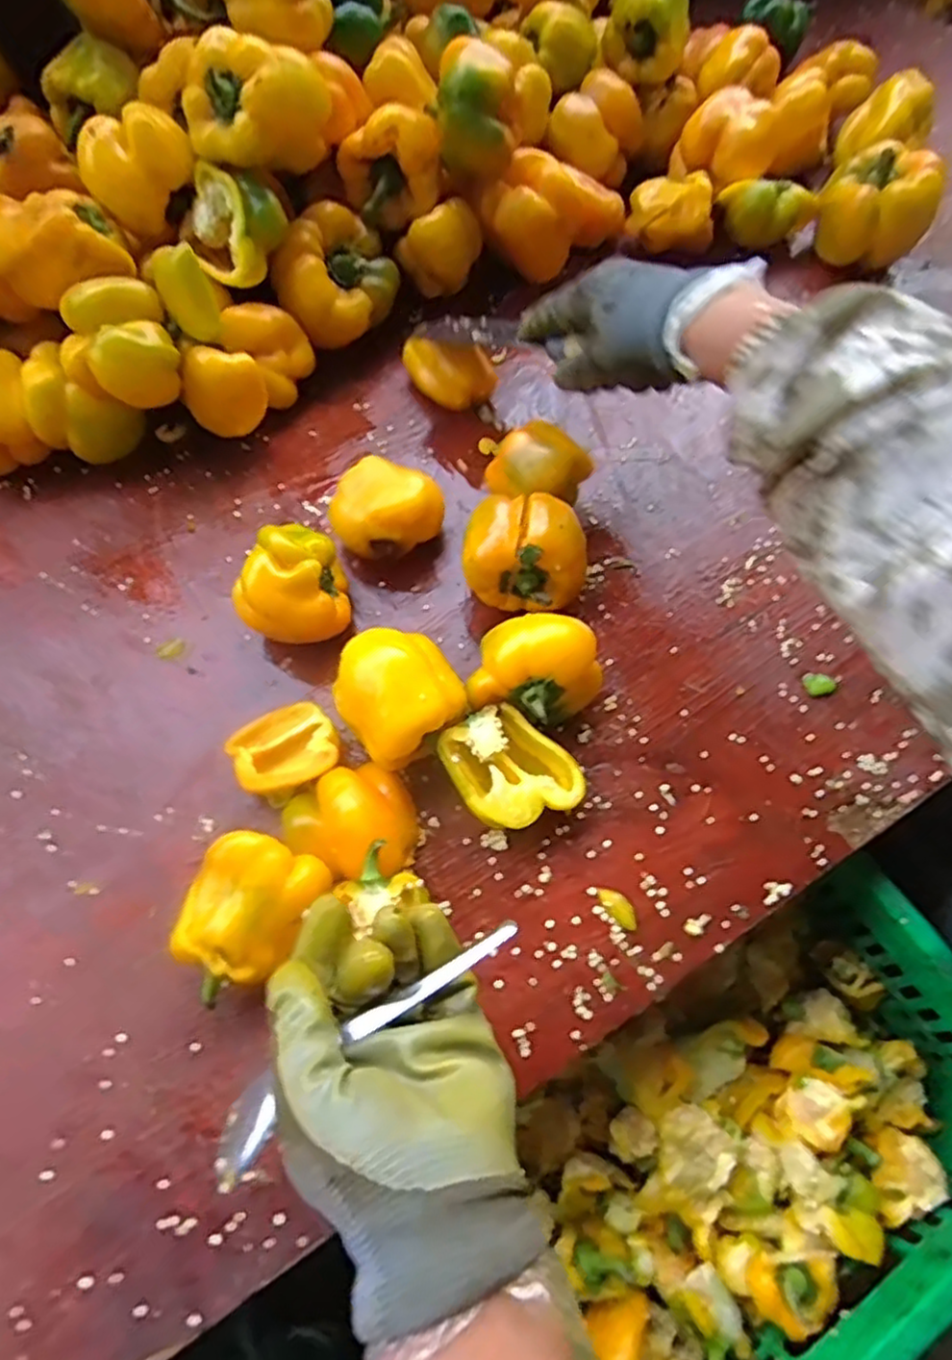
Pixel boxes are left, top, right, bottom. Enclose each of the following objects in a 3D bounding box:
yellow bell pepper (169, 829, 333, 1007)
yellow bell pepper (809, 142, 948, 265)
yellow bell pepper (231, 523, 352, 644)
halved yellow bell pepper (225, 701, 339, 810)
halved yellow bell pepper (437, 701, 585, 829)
[{"bbox_3d":[-0.128,0.137,0.403,0.063,0.056,0.086,20,67,11],"label":"yellow bell pepper"},{"bbox_3d":[0.362,-0.429,0.640,0.092,0.089,0.068,21,67,11],"label":"yellow bell pepper"},{"bbox_3d":[-0.118,-0.059,0.484,0.064,0.073,0.070,-1,64,1],"label":"yellow bell pepper"},{"bbox_3d":[-0.123,0.049,0.463,0.066,0.028,0.066,-30,48,-6],"label":"halved yellow bell pepper"},{"bbox_3d":[0.021,0.059,0.443,0.066,0.043,0.077,-33,68,-13],"label":"halved yellow bell pepper"}]

